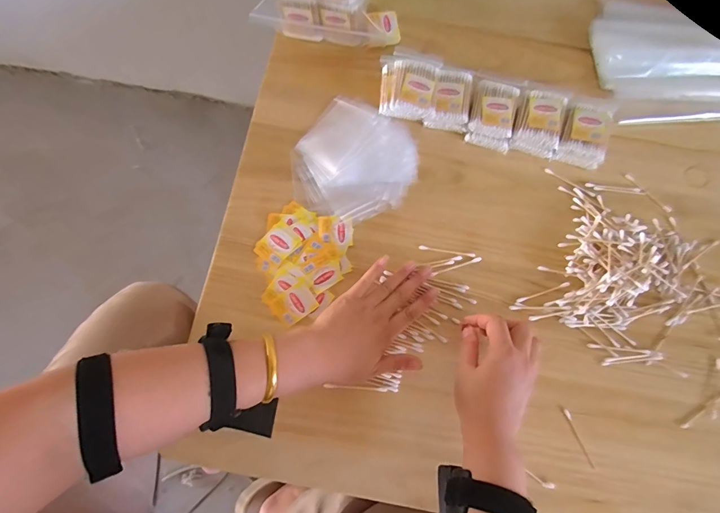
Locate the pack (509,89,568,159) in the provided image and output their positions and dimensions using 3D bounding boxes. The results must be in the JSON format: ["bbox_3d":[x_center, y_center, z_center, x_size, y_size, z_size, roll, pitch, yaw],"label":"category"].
[{"bbox_3d":[0.234,-0.174,0.504,0.057,0.038,0.074,17,77,3],"label":"pack"}]

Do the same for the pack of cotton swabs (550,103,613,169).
[{"bbox_3d":[0.291,-0.157,0.500,0.060,0.039,0.083,21,77,4],"label":"pack of cotton swabs"}]

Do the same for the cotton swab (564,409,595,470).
[{"bbox_3d":[0.247,0.205,0.427,0.008,0.006,0.067,-21,78,-6],"label":"cotton swab"}]

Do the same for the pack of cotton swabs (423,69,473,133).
[{"bbox_3d":[0.117,-0.208,0.510,0.056,0.042,0.076,6,76,1],"label":"pack of cotton swabs"}]

